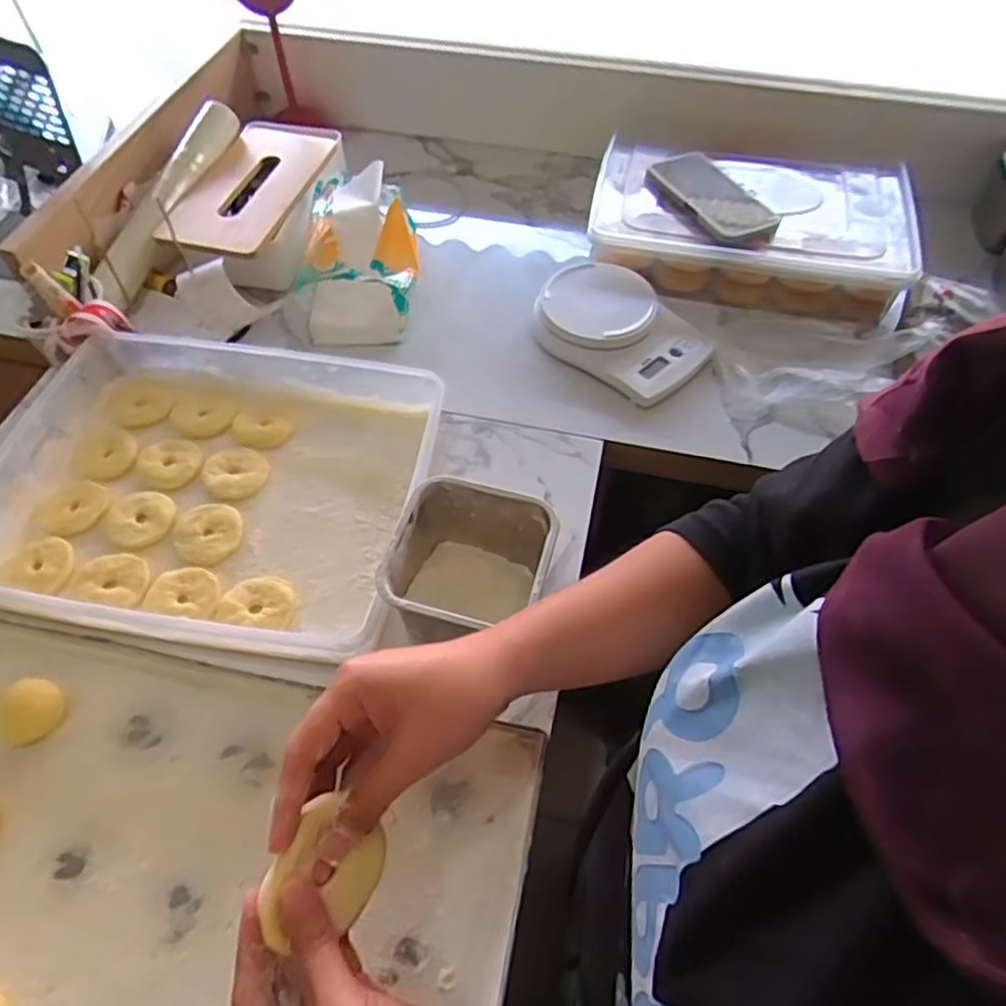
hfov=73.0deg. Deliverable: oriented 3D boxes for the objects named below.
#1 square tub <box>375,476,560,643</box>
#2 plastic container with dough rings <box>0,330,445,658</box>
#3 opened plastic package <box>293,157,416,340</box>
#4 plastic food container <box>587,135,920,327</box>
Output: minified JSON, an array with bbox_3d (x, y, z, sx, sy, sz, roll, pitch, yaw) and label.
[{"bbox_3d":[-0.026,0.058,0.544,0.118,0.089,0.113,12,56,8],"label":"square tub"},{"bbox_3d":[-0.261,-0.016,0.616,0.377,0.062,0.292,8,56,6],"label":"plastic container with dough rings"},{"bbox_3d":[-0.158,-0.286,0.759,0.125,0.101,0.179,-1,55,0],"label":"opened plastic package"},{"bbox_3d":[0.295,-0.348,0.816,0.352,0.070,0.258,17,57,12],"label":"plastic food container"}]

